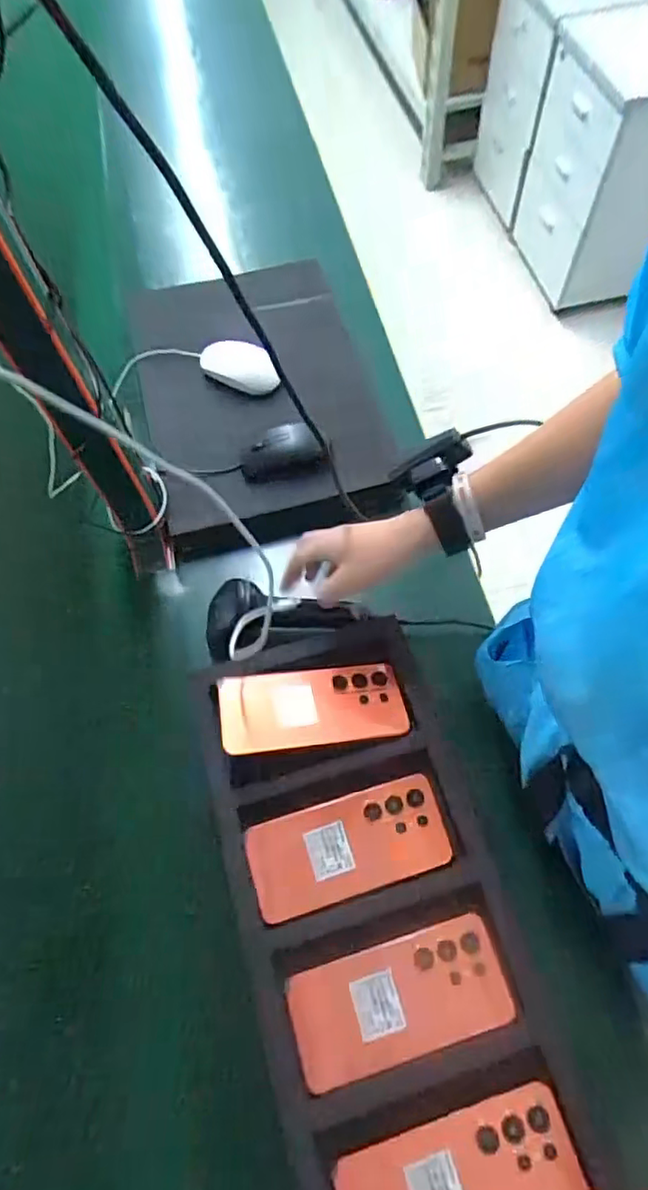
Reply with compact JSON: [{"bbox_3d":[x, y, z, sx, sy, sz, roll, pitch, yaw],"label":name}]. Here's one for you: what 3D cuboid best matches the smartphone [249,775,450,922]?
[{"bbox_3d":[0.021,0.215,0.511,0.169,0.006,0.077,-16,65,-5],"label":"smartphone"}]

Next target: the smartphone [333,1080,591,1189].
[{"bbox_3d":[0.096,0.415,0.415,0.167,0.012,0.076,-17,65,-5],"label":"smartphone"}]

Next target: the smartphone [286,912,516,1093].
[{"bbox_3d":[0.059,0.318,0.467,0.167,0.007,0.079,-16,65,-4],"label":"smartphone"}]

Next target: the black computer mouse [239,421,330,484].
[{"bbox_3d":[-0.048,-0.169,0.704,0.103,0.042,0.050,-10,64,-1],"label":"black computer mouse"}]

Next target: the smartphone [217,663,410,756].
[{"bbox_3d":[-0.010,0.103,0.554,0.169,0.006,0.077,-4,52,-9],"label":"smartphone"}]

